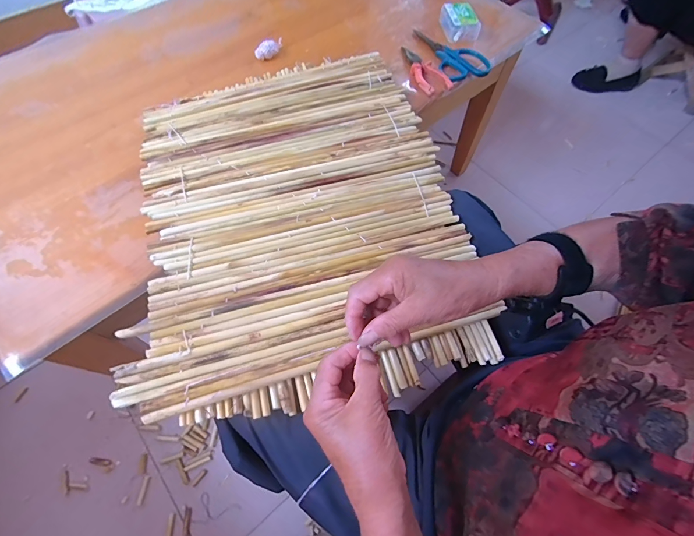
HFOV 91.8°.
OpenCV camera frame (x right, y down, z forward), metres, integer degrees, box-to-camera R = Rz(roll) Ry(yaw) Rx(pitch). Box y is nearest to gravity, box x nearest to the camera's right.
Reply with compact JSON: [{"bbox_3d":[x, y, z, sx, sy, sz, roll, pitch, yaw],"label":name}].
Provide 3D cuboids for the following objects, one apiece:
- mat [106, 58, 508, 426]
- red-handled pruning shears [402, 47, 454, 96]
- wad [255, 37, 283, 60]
[{"bbox_3d":[-0.061,-0.093,0.474,0.425,0.030,0.518,-9,66,-9],"label":"mat"},{"bbox_3d":[0.137,-0.367,0.613,0.054,0.017,0.145,-19,64,-9],"label":"red-handled pruning shears"},{"bbox_3d":[-0.143,-0.411,0.624,0.059,0.022,0.024,-30,69,-15],"label":"wad"}]

